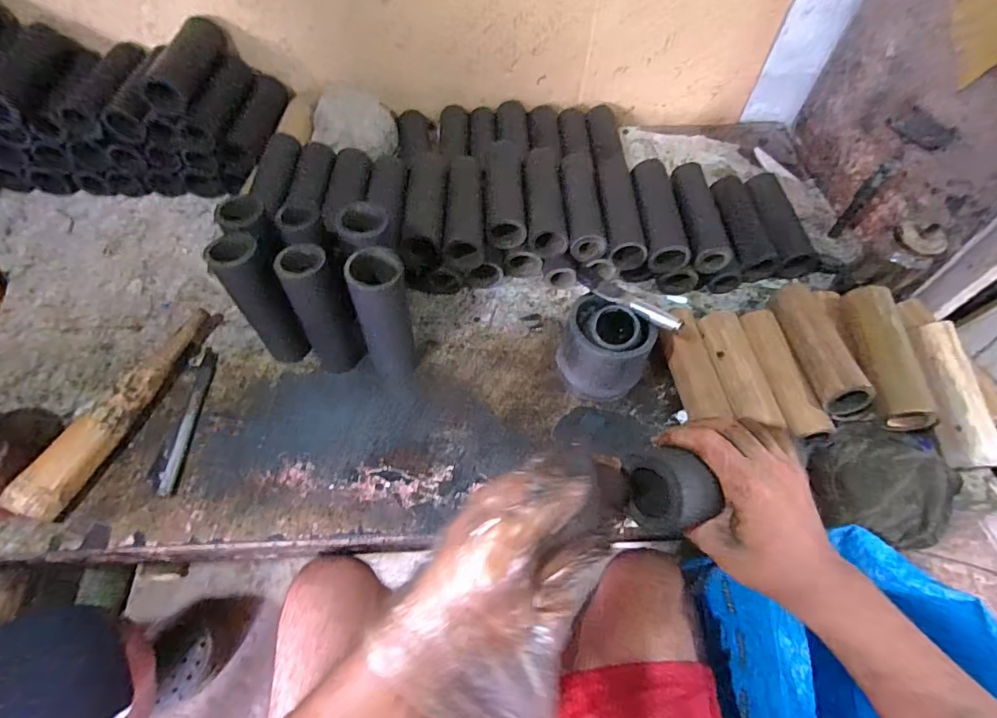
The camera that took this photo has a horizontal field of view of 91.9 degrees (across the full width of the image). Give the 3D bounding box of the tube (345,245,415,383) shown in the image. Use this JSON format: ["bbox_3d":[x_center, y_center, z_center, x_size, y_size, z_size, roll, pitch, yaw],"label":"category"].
[{"bbox_3d":[-0.132,-0.047,0.565,0.058,0.181,0.062,-9,56,-9],"label":"tube"}]

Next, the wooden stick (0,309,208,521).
[{"bbox_3d":[-0.428,0.044,0.560,0.044,0.047,0.288,16,56,9],"label":"wooden stick"}]

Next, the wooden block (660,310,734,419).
[{"bbox_3d":[0.250,0.013,0.621,0.050,0.051,0.164,-4,55,-5],"label":"wooden block"}]

